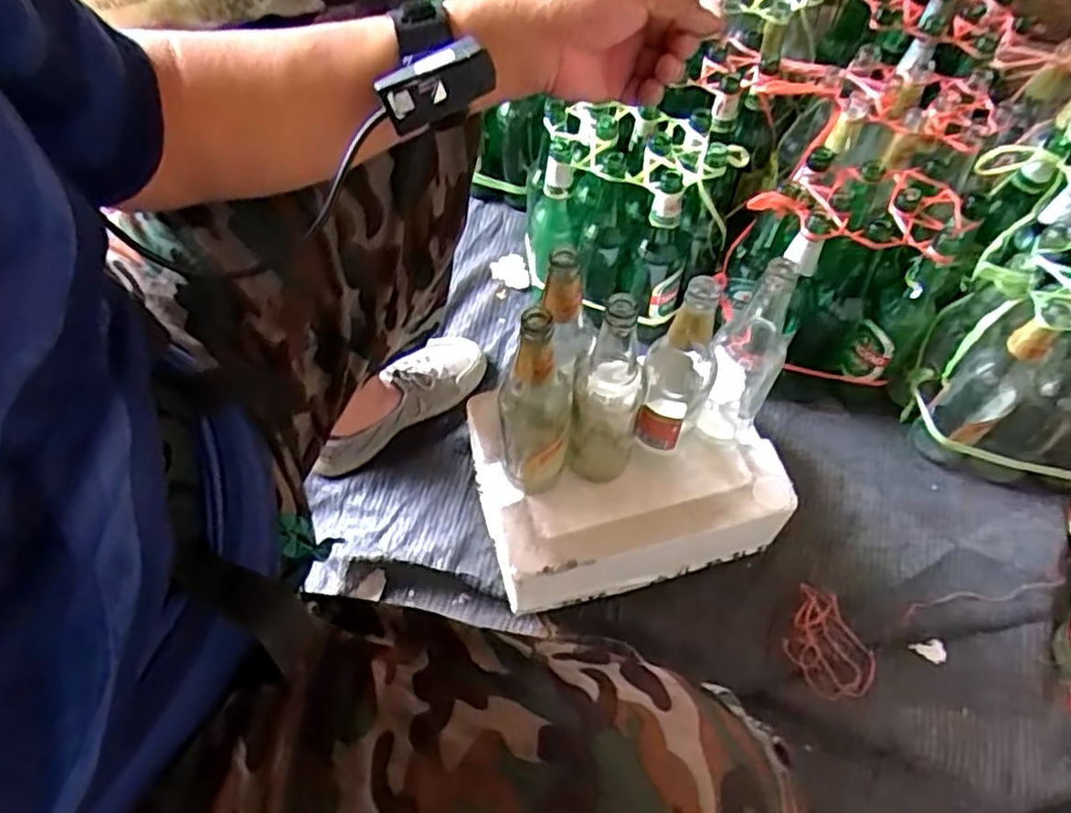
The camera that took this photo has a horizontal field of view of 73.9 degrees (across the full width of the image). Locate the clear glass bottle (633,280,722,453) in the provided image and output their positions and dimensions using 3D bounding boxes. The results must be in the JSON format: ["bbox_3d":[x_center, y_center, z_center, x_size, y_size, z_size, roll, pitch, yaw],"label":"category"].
[{"bbox_3d":[0.133,-0.023,0.677,0.061,0.239,0.067,21,64,12],"label":"clear glass bottle"}]

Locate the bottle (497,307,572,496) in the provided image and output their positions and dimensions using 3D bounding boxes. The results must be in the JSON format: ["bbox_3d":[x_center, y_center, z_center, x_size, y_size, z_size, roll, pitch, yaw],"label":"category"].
[{"bbox_3d":[-0.002,0.007,0.658,0.068,0.243,0.070,-1,61,0],"label":"bottle"}]

